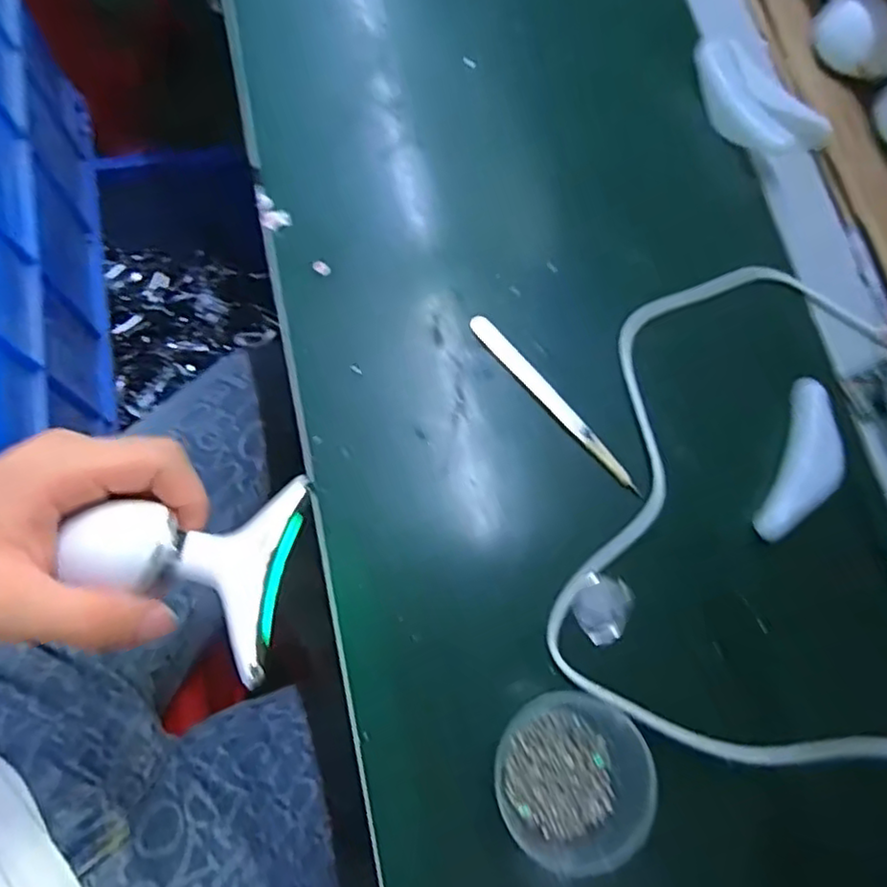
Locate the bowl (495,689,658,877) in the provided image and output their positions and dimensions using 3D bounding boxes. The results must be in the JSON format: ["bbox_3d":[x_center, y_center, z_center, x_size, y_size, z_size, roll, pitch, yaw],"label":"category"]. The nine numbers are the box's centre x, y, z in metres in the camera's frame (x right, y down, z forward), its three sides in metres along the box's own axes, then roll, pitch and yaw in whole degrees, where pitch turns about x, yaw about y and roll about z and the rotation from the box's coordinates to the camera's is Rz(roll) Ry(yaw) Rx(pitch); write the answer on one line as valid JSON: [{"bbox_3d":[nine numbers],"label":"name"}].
[{"bbox_3d":[0.056,0.144,0.291,0.060,0.044,0.067,44,77,10],"label":"bowl"}]

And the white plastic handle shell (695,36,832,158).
[{"bbox_3d":[0.191,-0.210,0.409,0.051,0.016,0.092,-41,80,-12],"label":"white plastic handle shell"}]

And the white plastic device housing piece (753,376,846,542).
[{"bbox_3d":[0.190,0.011,0.350,0.030,0.017,0.090,23,75,4],"label":"white plastic device housing piece"}]

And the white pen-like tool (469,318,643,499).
[{"bbox_3d":[0.061,-0.023,0.361,0.013,0.004,0.126,-41,80,-12],"label":"white pen-like tool"}]

